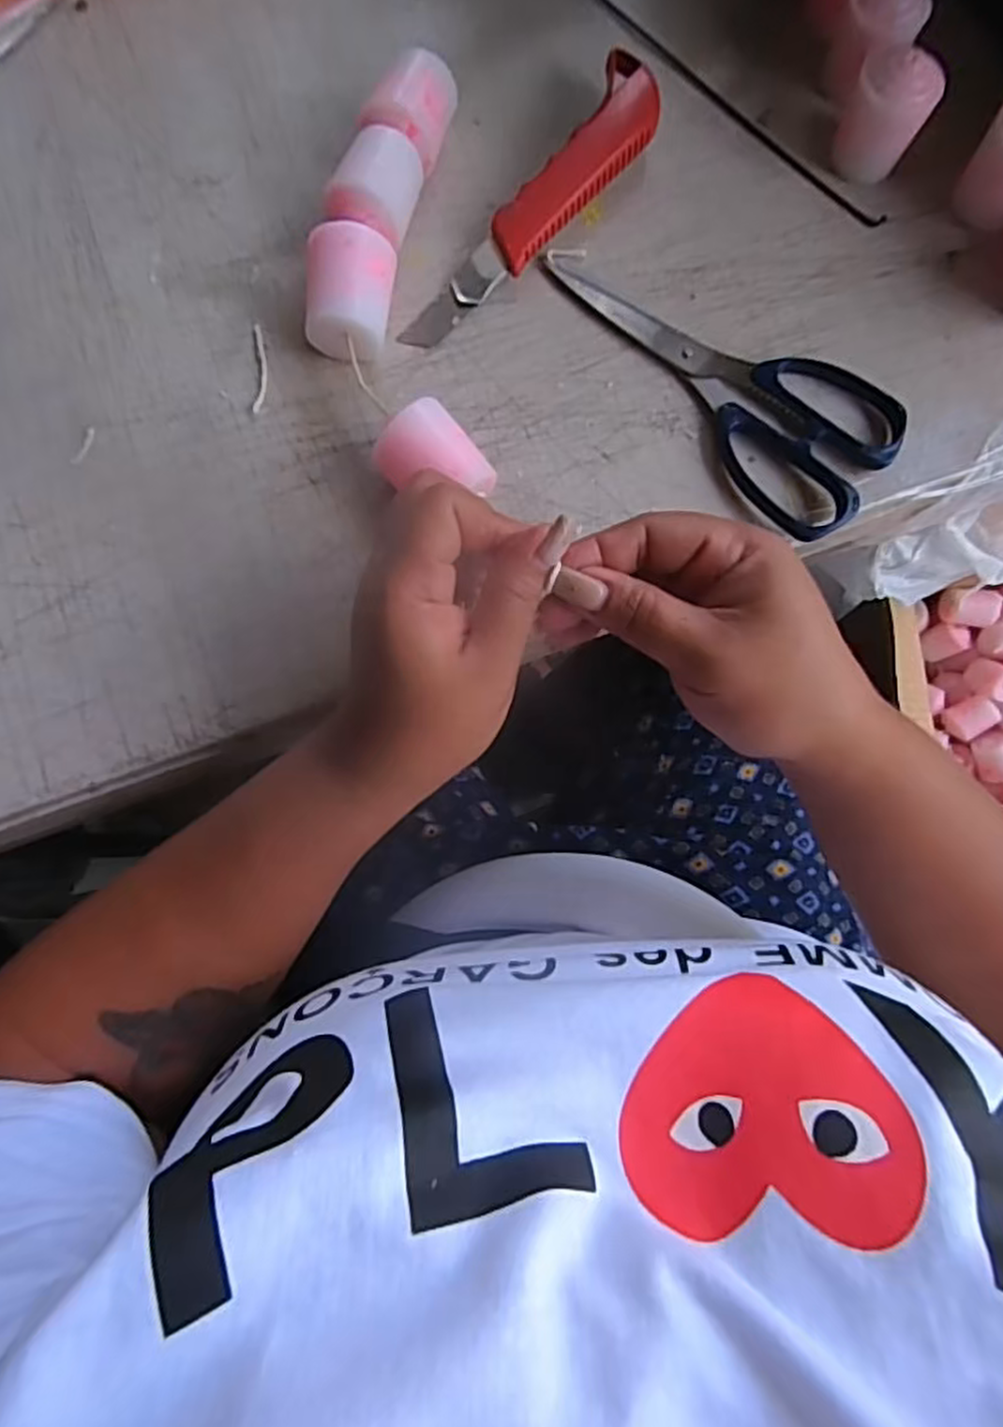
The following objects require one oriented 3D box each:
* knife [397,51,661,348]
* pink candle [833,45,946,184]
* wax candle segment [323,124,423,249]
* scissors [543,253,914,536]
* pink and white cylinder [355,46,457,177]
[{"bbox_3d":[0.020,-0.238,0.346,0.037,0.018,0.173,34,81,3],"label":"knife"},{"bbox_3d":[0.183,-0.286,0.349,0.036,0.046,0.029,29,81,3],"label":"pink candle"},{"bbox_3d":[-0.057,-0.237,0.336,0.032,0.033,0.048,15,80,0],"label":"wax candle segment"},{"bbox_3d":[0.099,-0.159,0.340,0.178,0.010,0.078,38,81,4],"label":"scissors"},{"bbox_3d":[-0.040,-0.282,0.345,0.032,0.034,0.050,22,80,1],"label":"pink and white cylinder"}]

